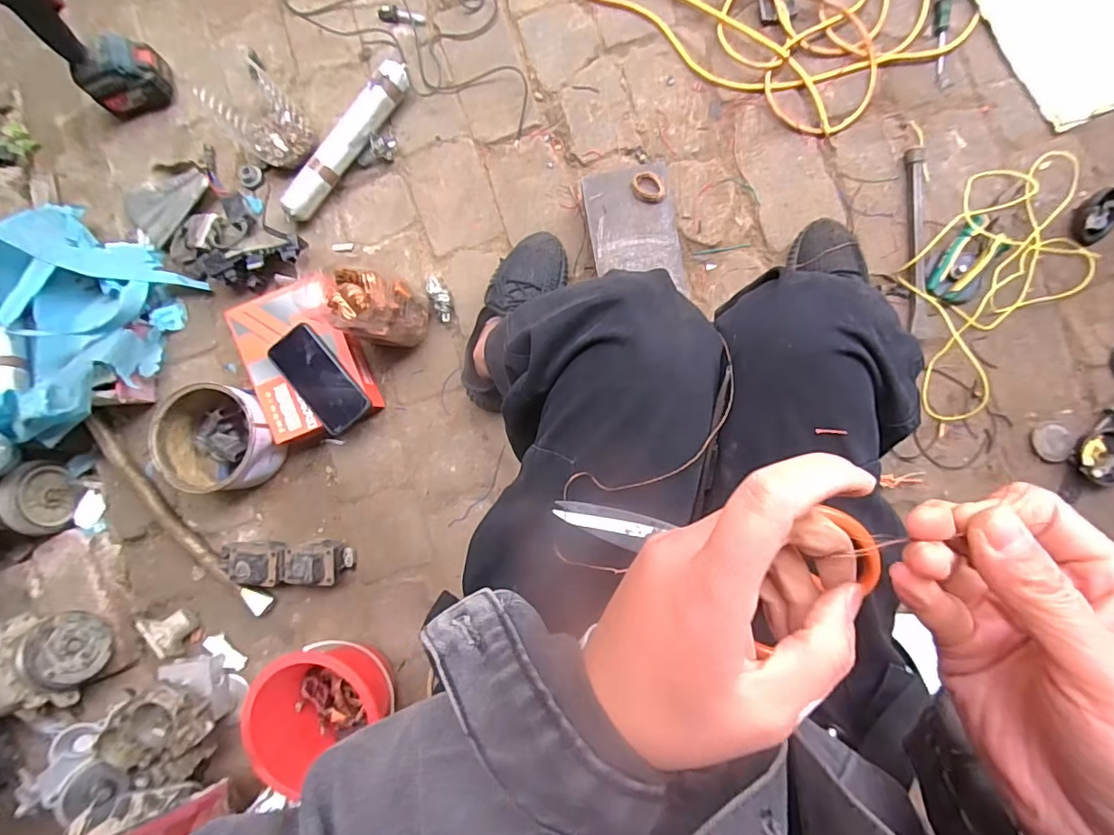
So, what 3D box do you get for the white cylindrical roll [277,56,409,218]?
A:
[{"bbox_3d":[-0.316,-0.412,0.794,0.048,0.050,0.271,39,91,5],"label":"white cylindrical roll"}]

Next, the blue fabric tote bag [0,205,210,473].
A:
[{"bbox_3d":[-0.770,-0.147,0.778,0.346,0.181,0.349,42,92,6],"label":"blue fabric tote bag"}]

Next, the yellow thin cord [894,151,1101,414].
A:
[{"bbox_3d":[0.595,-0.192,0.717,0.204,0.031,0.369,39,96,5],"label":"yellow thin cord"}]

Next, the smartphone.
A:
[{"bbox_3d":[-0.340,-0.054,0.750,0.075,0.015,0.160,-40,85,2],"label":"smartphone"}]

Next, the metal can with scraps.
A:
[{"bbox_3d":[-0.486,0.028,0.770,0.144,0.101,0.145,0,88,5],"label":"metal can with scraps"}]

